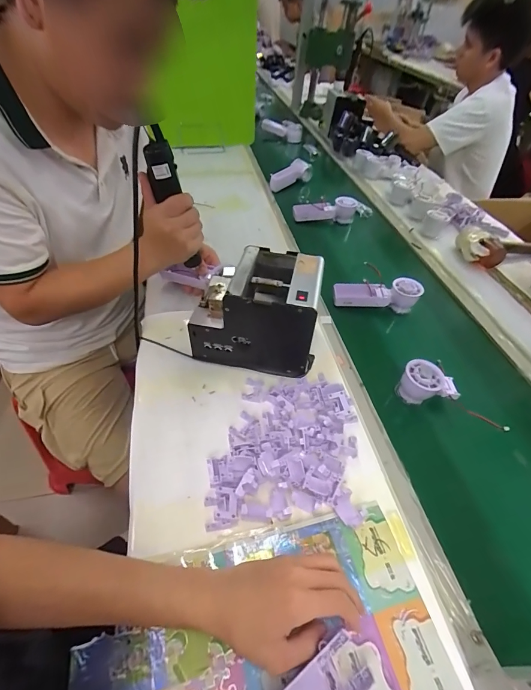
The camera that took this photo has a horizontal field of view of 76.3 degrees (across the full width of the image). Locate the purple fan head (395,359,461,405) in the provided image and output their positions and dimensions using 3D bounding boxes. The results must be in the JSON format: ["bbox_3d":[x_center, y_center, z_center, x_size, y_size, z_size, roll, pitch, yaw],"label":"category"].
[{"bbox_3d":[0.257,0.065,0.532,0.084,0.059,0.055,27,52,20],"label":"purple fan head"}]

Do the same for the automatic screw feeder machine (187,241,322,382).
[{"bbox_3d":[-0.009,-0.052,0.529,0.184,0.154,0.135,12,48,8],"label":"automatic screw feeder machine"}]

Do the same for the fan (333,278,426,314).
[{"bbox_3d":[0.222,-0.101,0.685,0.168,0.065,0.047,6,48,-1],"label":"fan"}]

